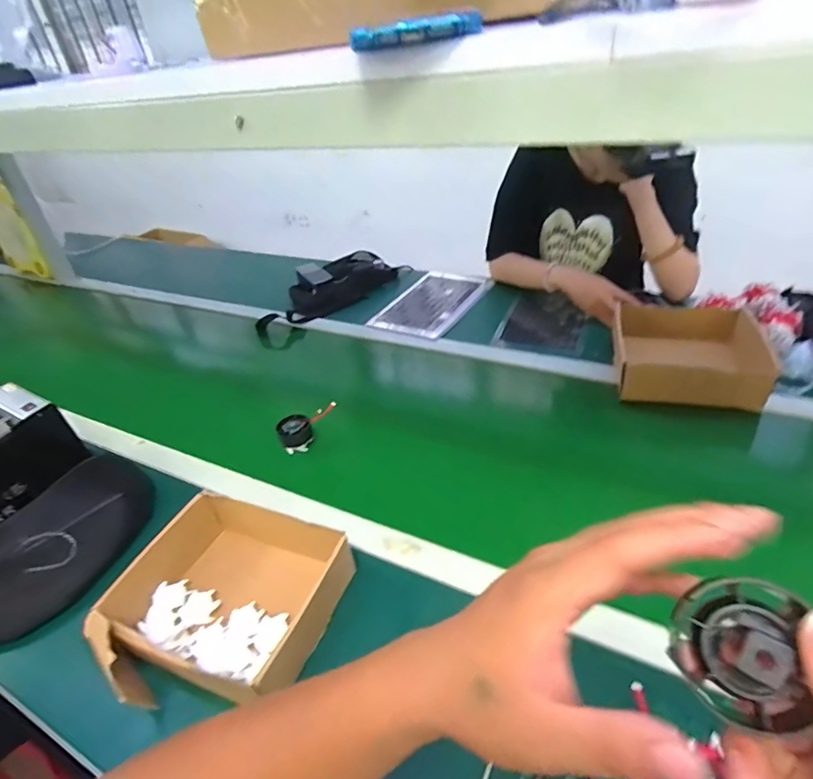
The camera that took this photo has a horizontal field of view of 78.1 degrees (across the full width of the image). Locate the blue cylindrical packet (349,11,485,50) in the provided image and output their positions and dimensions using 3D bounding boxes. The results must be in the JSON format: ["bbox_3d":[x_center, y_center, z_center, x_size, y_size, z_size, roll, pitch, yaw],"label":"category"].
[{"bbox_3d":[0.005,-0.207,0.289,0.075,0.010,0.011,-3,36,6],"label":"blue cylindrical packet"}]

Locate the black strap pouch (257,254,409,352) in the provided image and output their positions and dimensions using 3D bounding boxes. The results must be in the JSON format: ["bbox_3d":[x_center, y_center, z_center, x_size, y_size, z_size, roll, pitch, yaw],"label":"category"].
[{"bbox_3d":[-0.188,-0.239,1.223,0.150,0.070,0.415,25,47,37],"label":"black strap pouch"}]

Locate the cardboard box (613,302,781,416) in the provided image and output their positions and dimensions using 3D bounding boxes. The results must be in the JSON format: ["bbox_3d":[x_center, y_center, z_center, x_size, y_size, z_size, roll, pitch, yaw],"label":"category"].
[{"bbox_3d":[0.454,-0.056,0.822,0.213,0.070,0.209,6,38,18],"label":"cardboard box"}]

